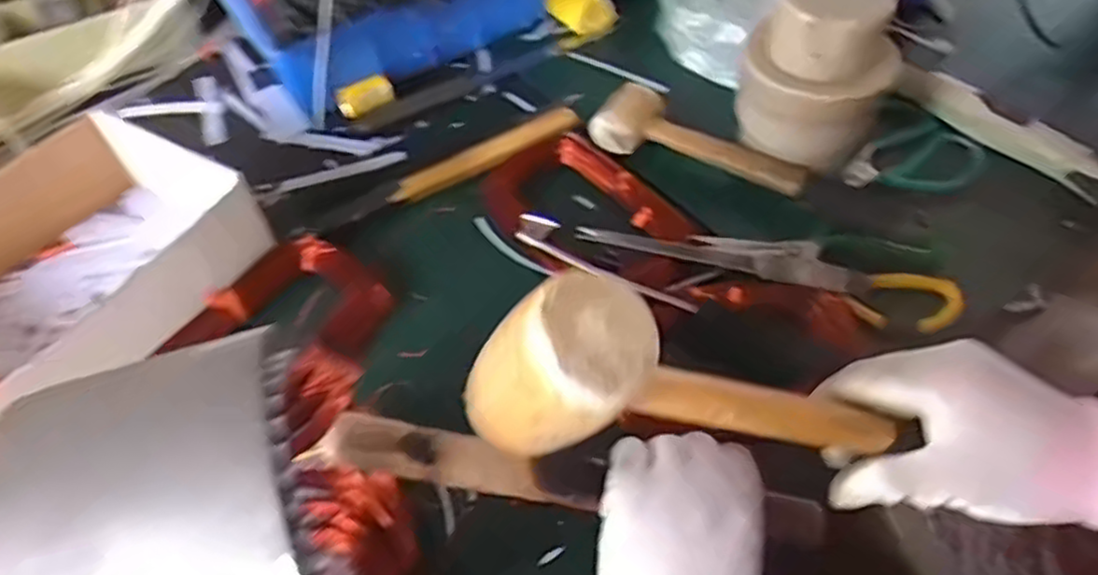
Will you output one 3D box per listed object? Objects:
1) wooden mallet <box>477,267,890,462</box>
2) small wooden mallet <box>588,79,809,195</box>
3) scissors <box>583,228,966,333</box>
[{"bbox_3d":[0.066,0.052,0.321,0.202,0.072,0.046,15,47,-30],"label":"wooden mallet"},{"bbox_3d":[0.126,-0.120,0.609,0.179,0.039,0.055,22,55,17],"label":"small wooden mallet"},{"bbox_3d":[0.162,-0.020,0.546,0.273,0.016,0.049,15,54,12],"label":"scissors"}]

